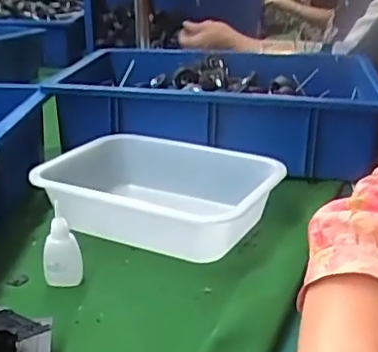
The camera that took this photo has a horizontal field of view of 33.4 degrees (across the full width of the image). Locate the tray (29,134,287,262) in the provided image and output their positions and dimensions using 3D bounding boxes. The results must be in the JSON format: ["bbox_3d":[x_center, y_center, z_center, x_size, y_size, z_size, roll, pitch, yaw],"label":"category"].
[{"bbox_3d":[-0.032,0.021,0.713,0.248,0.071,0.192,10,24,26],"label":"tray"}]

